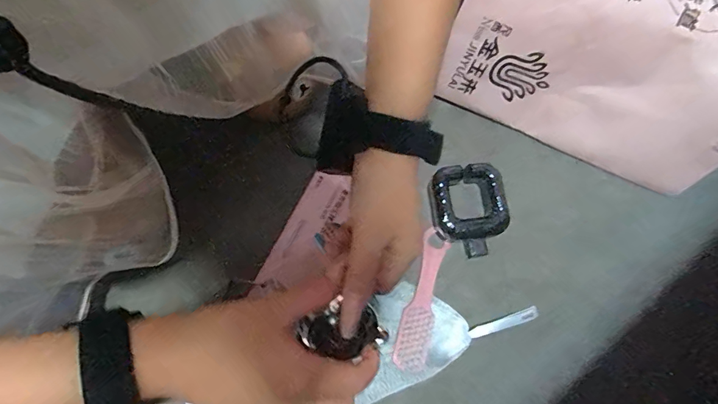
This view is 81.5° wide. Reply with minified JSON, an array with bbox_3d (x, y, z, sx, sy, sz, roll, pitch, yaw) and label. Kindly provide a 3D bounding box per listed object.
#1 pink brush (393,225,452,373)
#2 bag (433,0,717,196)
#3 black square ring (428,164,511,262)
[{"bbox_3d":[0.067,0.099,0.433,0.033,0.019,0.143,15,77,1],"label":"pink brush"},{"bbox_3d":[0.263,-0.172,0.437,0.311,0.164,0.203,21,76,5],"label":"bag"},{"bbox_3d":[0.118,0.010,0.452,0.083,0.028,0.096,-10,78,-4],"label":"black square ring"}]

